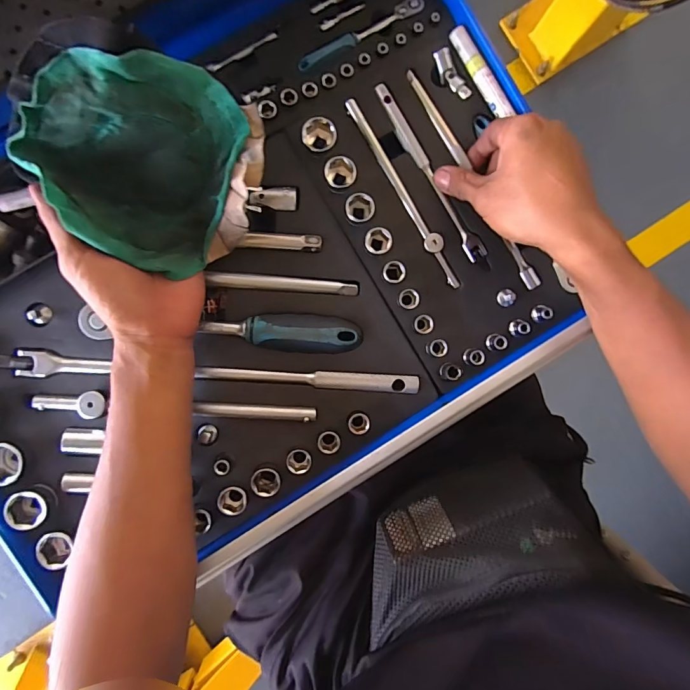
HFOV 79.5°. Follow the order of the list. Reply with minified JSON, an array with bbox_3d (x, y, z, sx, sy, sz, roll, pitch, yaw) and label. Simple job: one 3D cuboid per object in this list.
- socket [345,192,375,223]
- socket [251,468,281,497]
[{"bbox_3d":[0.013,-0.121,0.372,0.025,0.025,0.022,10,90,-3],"label":"socket"},{"bbox_3d":[-0.069,0.121,0.372,0.024,0.023,0.022,0,90,-3],"label":"socket"}]

